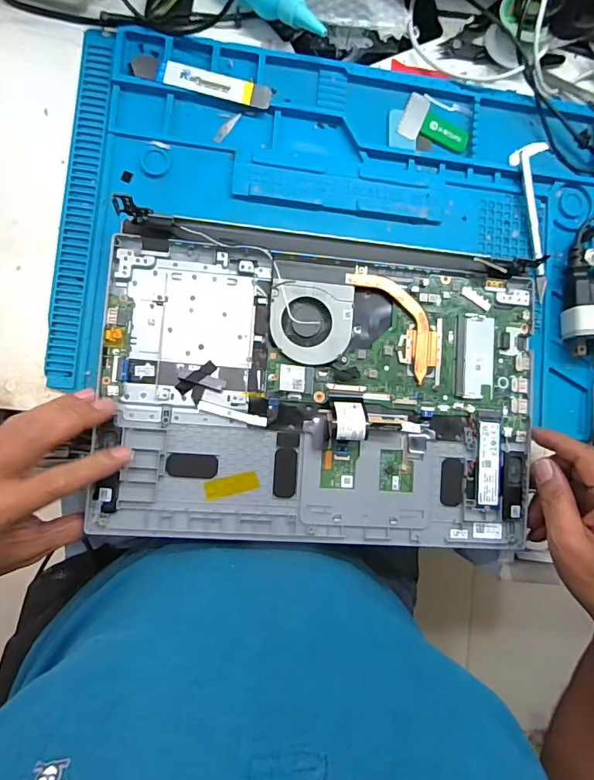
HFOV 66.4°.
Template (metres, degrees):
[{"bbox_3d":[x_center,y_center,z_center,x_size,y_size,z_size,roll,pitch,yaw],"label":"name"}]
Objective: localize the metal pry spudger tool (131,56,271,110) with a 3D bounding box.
[{"bbox_3d":[-0.081,-0.264,0.390,0.117,0.010,0.022,13,83,-4],"label":"metal pry spudger tool"}]

